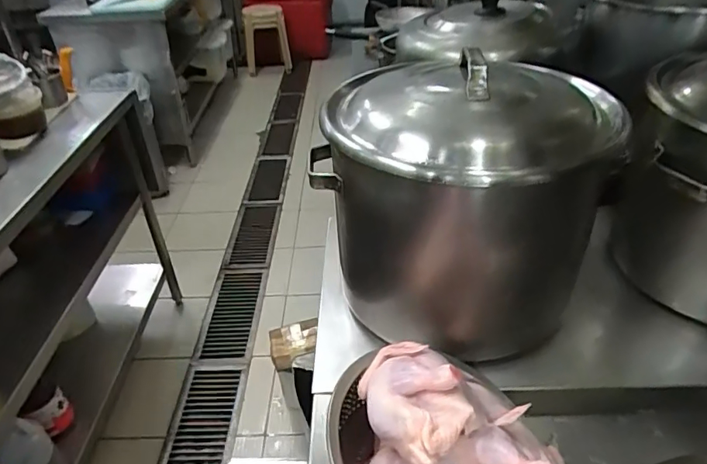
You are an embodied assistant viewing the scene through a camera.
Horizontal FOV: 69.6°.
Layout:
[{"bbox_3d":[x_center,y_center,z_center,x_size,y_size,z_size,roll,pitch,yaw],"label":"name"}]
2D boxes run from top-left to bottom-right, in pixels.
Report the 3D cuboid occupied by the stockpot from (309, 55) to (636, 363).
[{"bbox_3d":[0.133,-0.035,0.729,0.321,0.345,0.321,-21,40,-23],"label":"stockpot"}]

